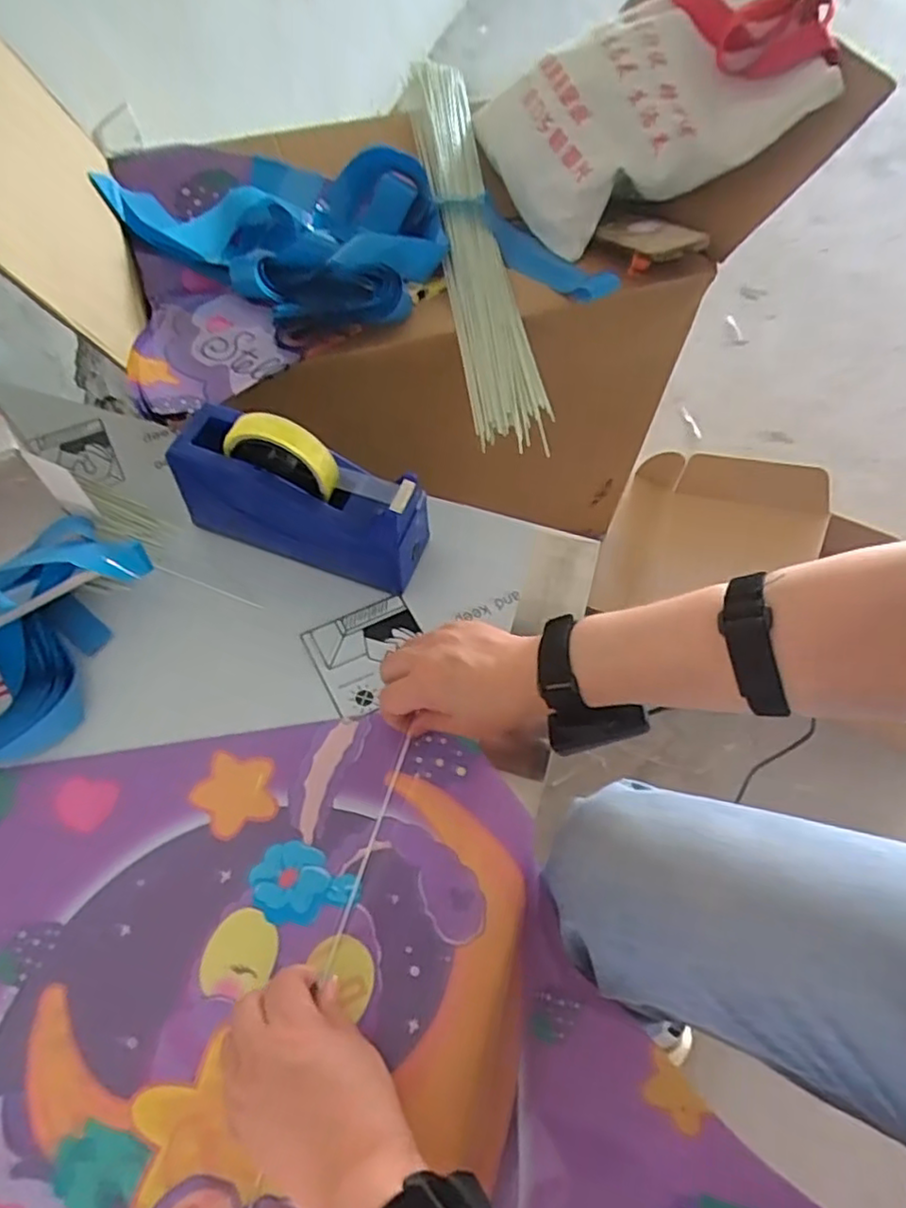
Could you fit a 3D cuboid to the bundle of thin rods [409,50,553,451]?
[{"bbox_3d":[0.017,-0.421,0.735,0.072,0.036,0.618,-6,62,-6],"label":"bundle of thin rods"}]

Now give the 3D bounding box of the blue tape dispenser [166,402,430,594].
[{"bbox_3d":[-0.123,-0.089,0.548,0.201,0.123,0.065,18,62,7],"label":"blue tape dispenser"}]

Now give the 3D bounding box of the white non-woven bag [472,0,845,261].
[{"bbox_3d":[0.226,-0.559,0.720,0.365,0.084,0.243,-23,84,13],"label":"white non-woven bag"}]

